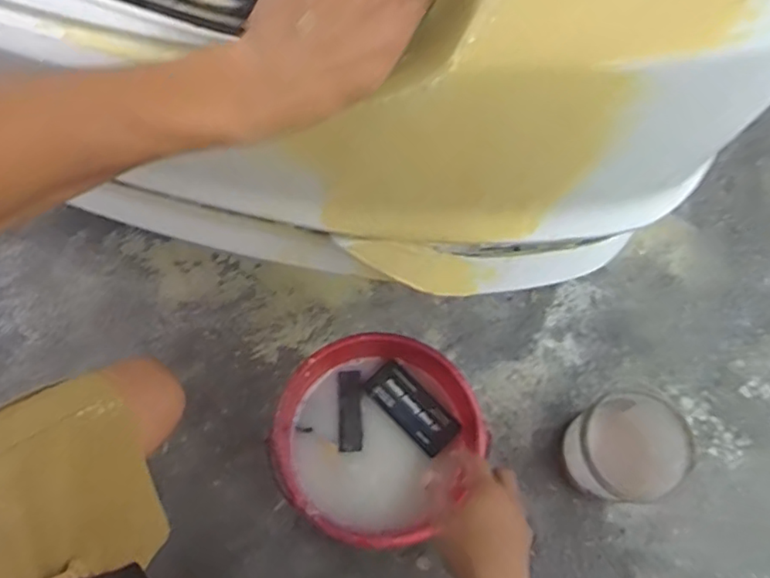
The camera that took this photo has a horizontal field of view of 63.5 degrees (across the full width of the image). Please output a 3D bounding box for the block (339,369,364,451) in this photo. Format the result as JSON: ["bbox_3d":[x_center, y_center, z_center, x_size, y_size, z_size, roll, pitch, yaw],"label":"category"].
[{"bbox_3d":[-0.047,0.167,0.859,0.032,0.013,0.109,-1,70,-4],"label":"block"}]

